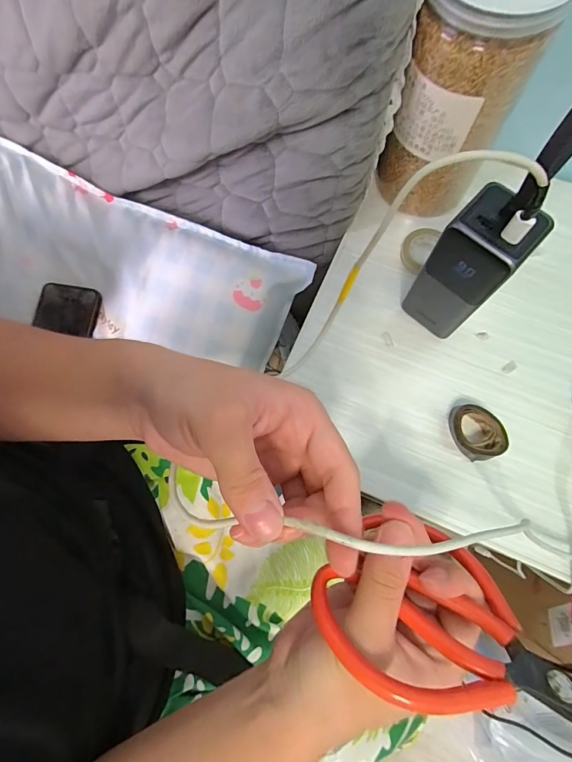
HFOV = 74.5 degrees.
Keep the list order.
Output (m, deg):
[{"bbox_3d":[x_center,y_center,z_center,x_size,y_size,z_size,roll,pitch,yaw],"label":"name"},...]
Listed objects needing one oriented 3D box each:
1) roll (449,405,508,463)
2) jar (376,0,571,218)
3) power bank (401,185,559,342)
[{"bbox_3d":[0.166,0.045,0.331,0.041,0.018,0.048,-13,75,-1],"label":"roll"},{"bbox_3d":[0.143,-0.234,0.309,0.084,0.183,0.081,-1,75,2],"label":"jar"},{"bbox_3d":[0.142,-0.085,0.306,0.056,0.137,0.046,35,79,11],"label":"power bank"}]

